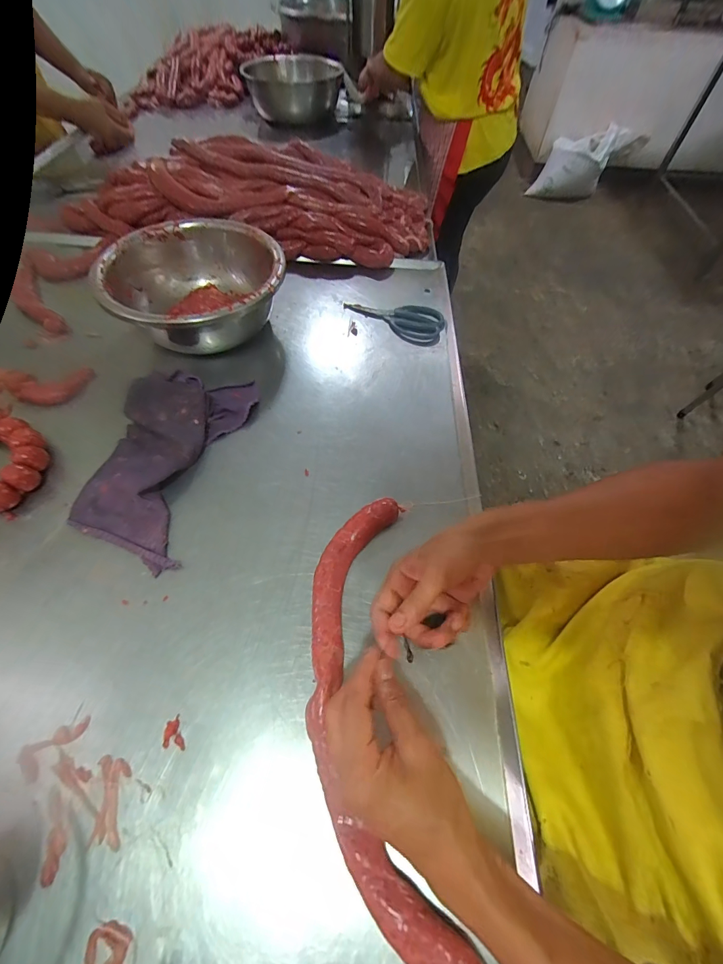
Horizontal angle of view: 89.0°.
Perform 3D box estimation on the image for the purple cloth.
[{"bbox_3d":[-0.274,-0.046,0.505,0.174,0.035,0.303,13,59,4],"label":"purple cloth"}]

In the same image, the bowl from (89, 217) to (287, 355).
[{"bbox_3d":[-0.270,-0.322,0.628,0.272,0.110,0.259,2,59,-2],"label":"bowl"}]

